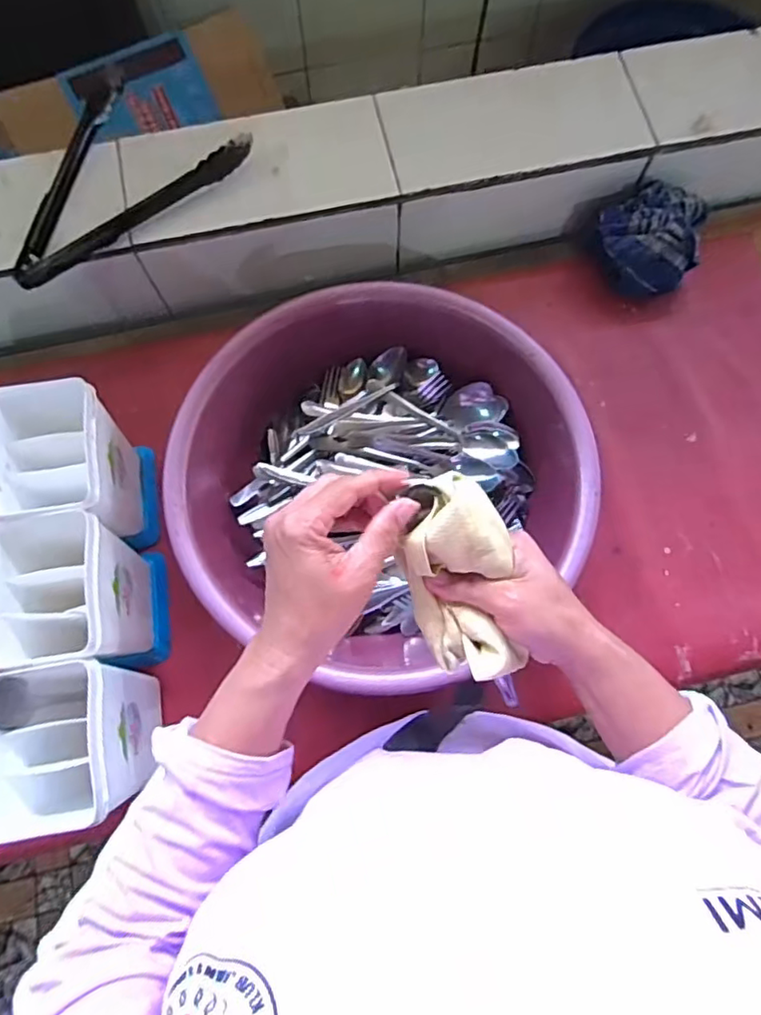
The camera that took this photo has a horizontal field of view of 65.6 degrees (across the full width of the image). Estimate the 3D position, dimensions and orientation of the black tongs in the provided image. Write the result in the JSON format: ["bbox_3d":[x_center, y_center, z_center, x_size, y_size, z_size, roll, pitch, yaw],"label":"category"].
[{"bbox_3d":[-0.326,-0.395,0.664,0.280,0.047,0.241,-39,78,-10],"label":"black tongs"}]

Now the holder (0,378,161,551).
[{"bbox_3d":[-0.300,-0.034,0.589,0.090,0.151,0.124,-7,75,-2],"label":"holder"}]

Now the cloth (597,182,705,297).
[{"bbox_3d":[0.323,-0.327,0.709,0.116,0.079,0.130,25,76,6],"label":"cloth"}]

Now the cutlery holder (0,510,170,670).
[{"bbox_3d":[-0.281,0.080,0.562,0.093,0.160,0.137,-9,75,-3],"label":"cutlery holder"}]

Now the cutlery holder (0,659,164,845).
[{"bbox_3d":[-0.260,0.206,0.513,0.089,0.134,0.128,-7,75,-2],"label":"cutlery holder"}]

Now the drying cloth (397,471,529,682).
[{"bbox_3d":[0.049,0.043,0.353,0.063,0.033,0.120,-10,105,-3],"label":"drying cloth"}]

